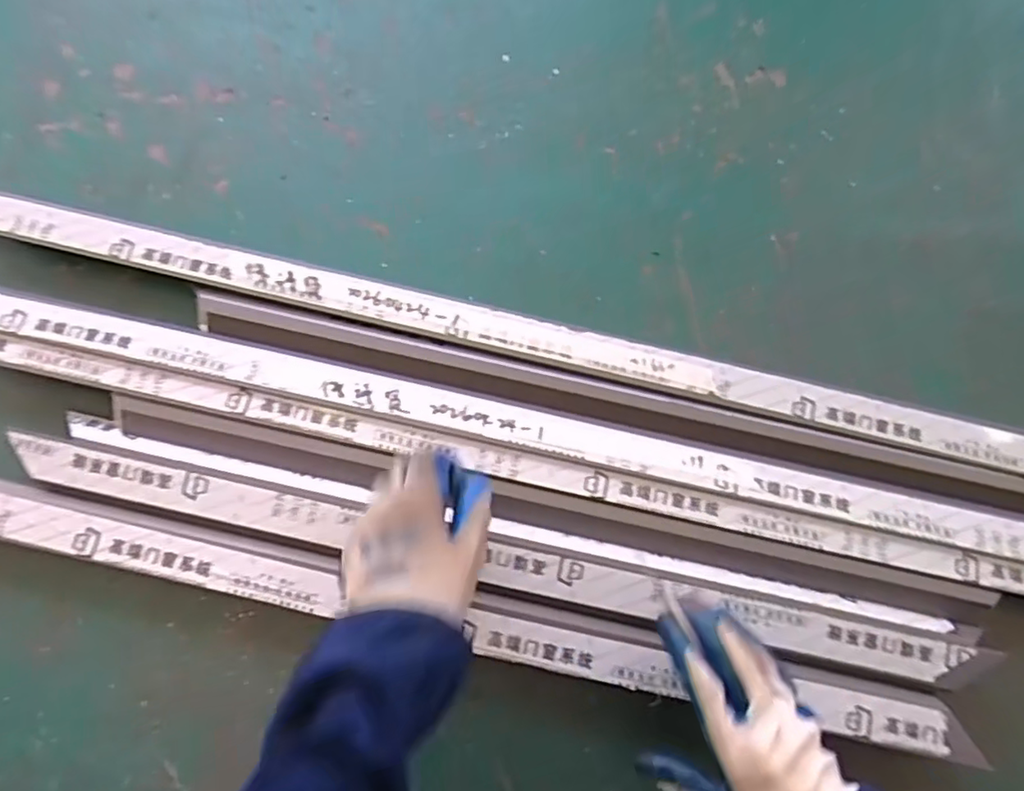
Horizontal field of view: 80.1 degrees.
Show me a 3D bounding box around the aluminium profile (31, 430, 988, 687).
[{"bbox_3d":[-0.012,0.131,0.464,0.739,0.017,0.041,13,77,1],"label":"aluminium profile"}]

